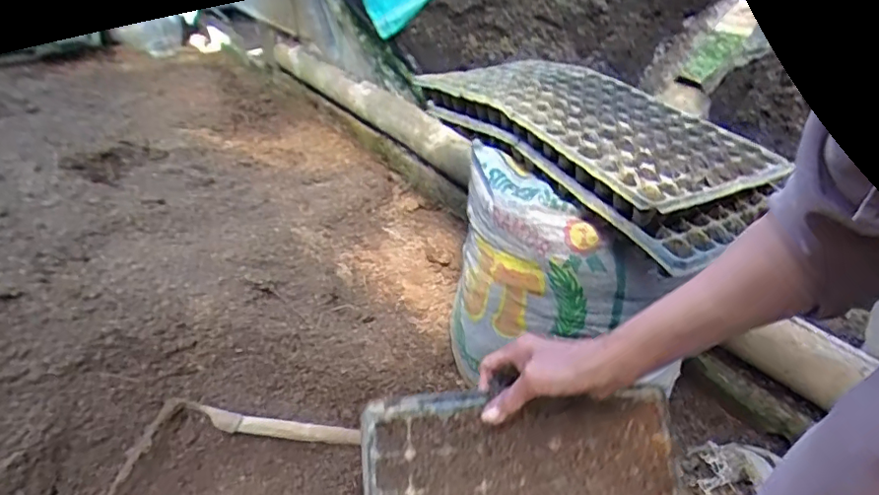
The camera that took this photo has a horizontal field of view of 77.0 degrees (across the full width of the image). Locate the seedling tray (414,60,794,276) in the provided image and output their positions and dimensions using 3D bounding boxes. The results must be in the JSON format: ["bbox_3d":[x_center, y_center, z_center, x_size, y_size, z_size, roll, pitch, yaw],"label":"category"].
[{"bbox_3d":[0.215,-0.175,0.793,0.268,0.074,0.521,-20,43,-26],"label":"seedling tray"}]

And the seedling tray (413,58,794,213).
[{"bbox_3d":[0.206,-0.206,0.804,0.271,0.042,0.501,-19,43,-25],"label":"seedling tray"}]

